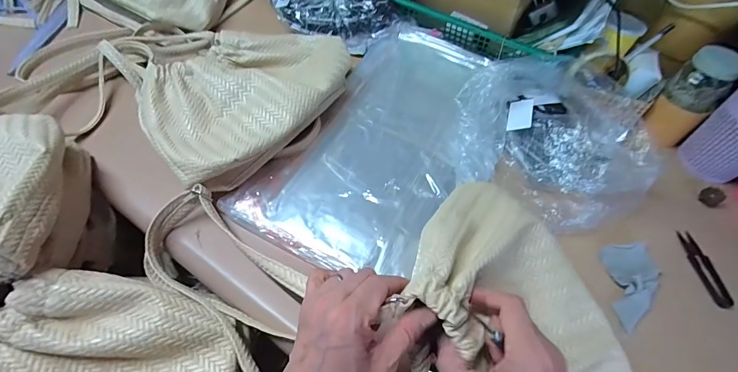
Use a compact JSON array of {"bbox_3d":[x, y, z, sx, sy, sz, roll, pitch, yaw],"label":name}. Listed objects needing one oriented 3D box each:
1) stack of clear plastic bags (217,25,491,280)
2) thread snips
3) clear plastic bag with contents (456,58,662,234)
[{"bbox_3d":[0.033,-0.084,0.529,0.229,0.024,0.455,26,58,14],"label":"stack of clear plastic bags"},{"bbox_3d":[0.419,0.102,0.444,0.024,0.010,0.099,-1,56,-4],"label":"thread snips"},{"bbox_3d":[0.254,-0.069,0.488,0.268,0.083,0.251,23,57,12],"label":"clear plastic bag with contents"}]

